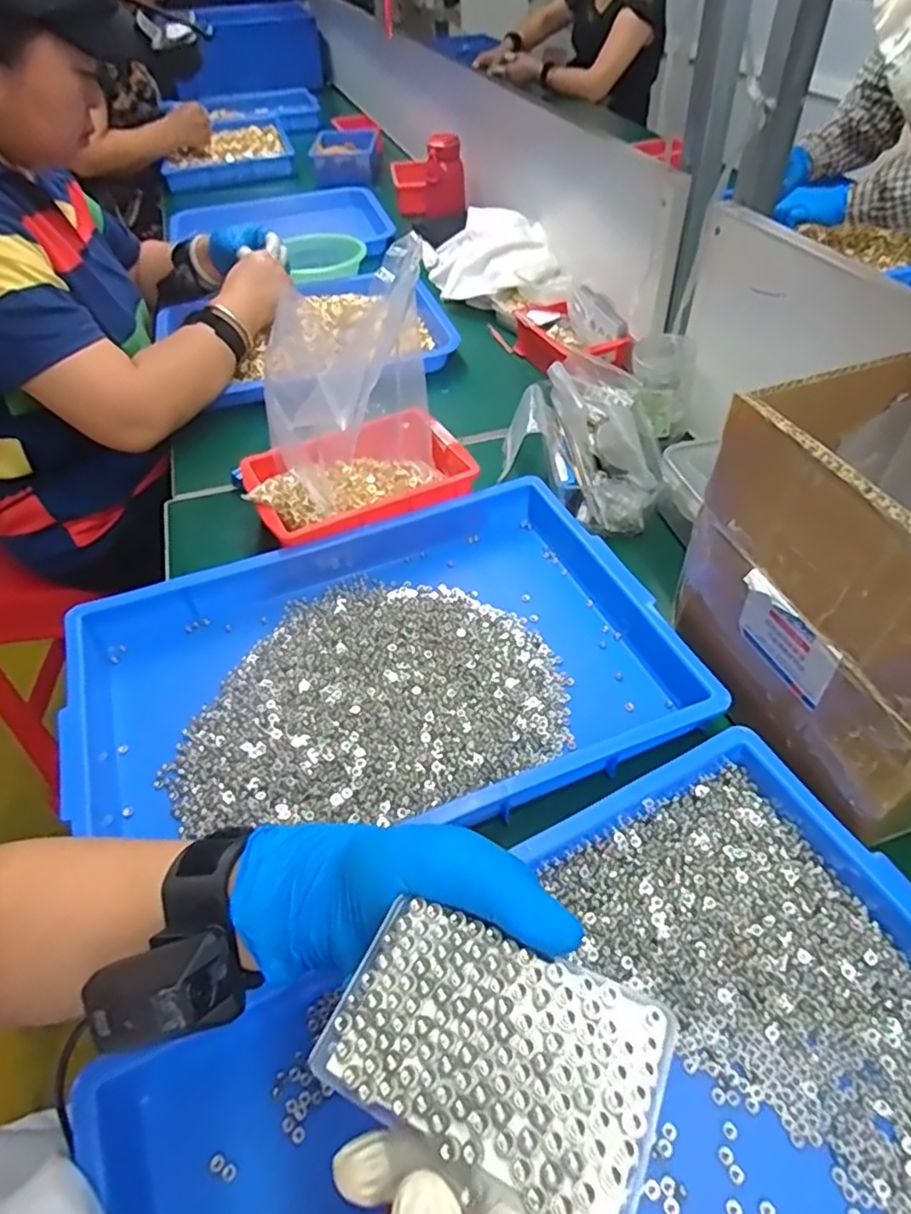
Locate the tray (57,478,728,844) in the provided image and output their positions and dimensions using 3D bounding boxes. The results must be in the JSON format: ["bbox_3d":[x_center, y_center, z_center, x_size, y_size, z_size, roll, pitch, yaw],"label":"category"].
[{"bbox_3d":[-0.061,0.047,0.503,0.427,0.060,0.282,-17,49,-12],"label":"tray"}]

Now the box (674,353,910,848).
[{"bbox_3d":[0.281,-0.009,0.410,0.182,0.214,0.209,-15,49,-11],"label":"box"}]

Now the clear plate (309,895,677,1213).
[{"bbox_3d":[0.010,0.130,0.193,0.096,0.004,0.058,9,44,27],"label":"clear plate"}]

